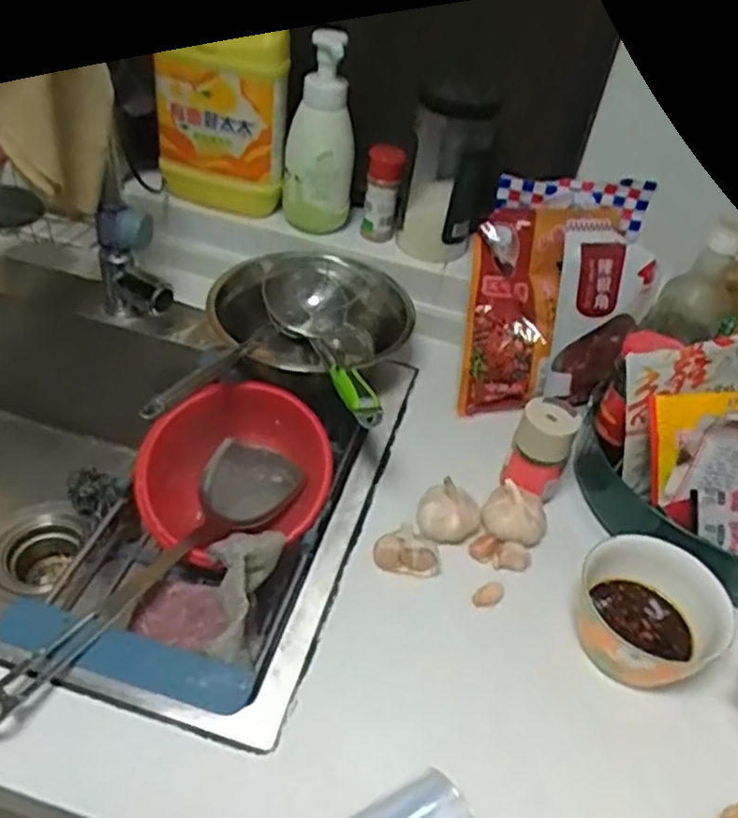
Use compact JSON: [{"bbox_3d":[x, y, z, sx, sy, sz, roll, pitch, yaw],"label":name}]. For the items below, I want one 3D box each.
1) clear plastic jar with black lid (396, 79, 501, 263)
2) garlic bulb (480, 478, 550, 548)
[{"bbox_3d":[0.086,-0.257,0.787,0.084,0.177,0.084,8,41,2],"label":"clear plastic jar with black lid"},{"bbox_3d":[0.127,0.095,0.635,0.056,0.040,0.046,20,43,12],"label":"garlic bulb"}]

